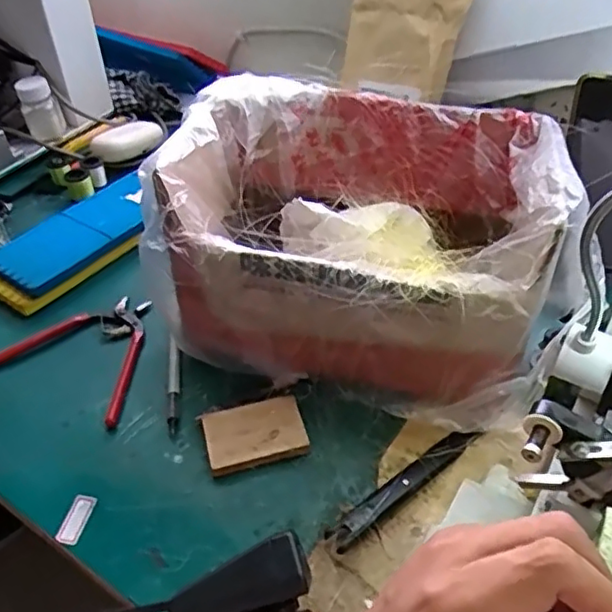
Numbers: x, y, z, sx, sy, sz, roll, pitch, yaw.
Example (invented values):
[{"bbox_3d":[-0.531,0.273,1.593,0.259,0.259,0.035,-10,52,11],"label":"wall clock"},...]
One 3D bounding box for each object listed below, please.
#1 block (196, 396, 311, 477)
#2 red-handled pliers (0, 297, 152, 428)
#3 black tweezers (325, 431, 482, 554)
[{"bbox_3d":[-0.039,0.095,0.460,0.073,0.016,0.049,-10,44,-9],"label":"block"},{"bbox_3d":[-0.180,0.032,0.530,0.128,0.013,0.127,16,46,18],"label":"red-handled pliers"},{"bbox_3d":[0.069,0.122,0.429,0.133,0.016,0.017,-30,50,-27],"label":"black tweezers"}]

